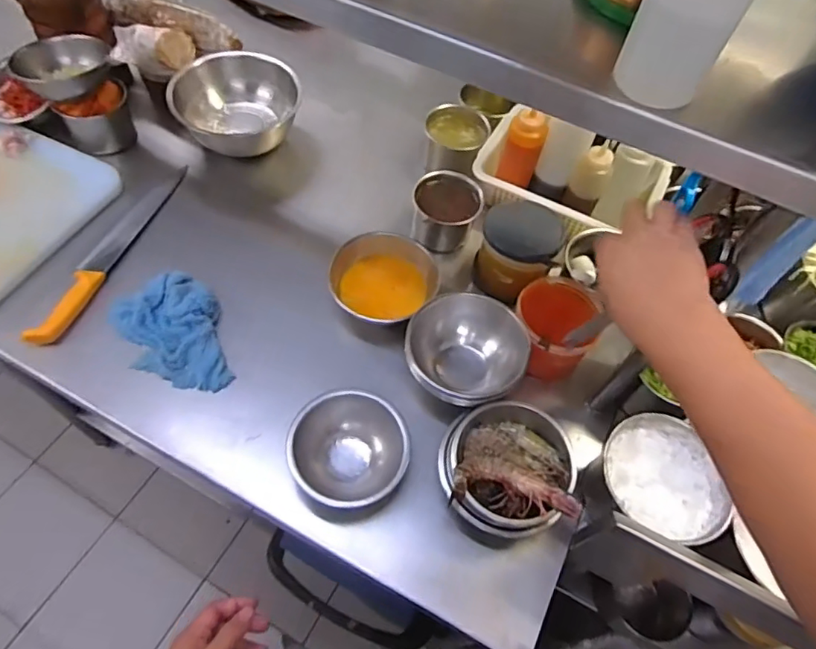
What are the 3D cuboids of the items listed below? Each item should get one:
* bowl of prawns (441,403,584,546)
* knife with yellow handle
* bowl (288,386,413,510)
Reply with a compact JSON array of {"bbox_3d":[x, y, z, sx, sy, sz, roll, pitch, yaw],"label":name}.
[{"bbox_3d":[0.127,0.189,0.721,0.161,0.106,0.168,2,58,-4],"label":"bowl of prawns"},{"bbox_3d":[-0.479,-0.135,0.883,0.046,0.029,0.402,15,58,4],"label":"knife with yellow handle"},{"bbox_3d":[-0.078,0.174,0.725,0.151,0.095,0.139,2,58,-4],"label":"bowl"}]

